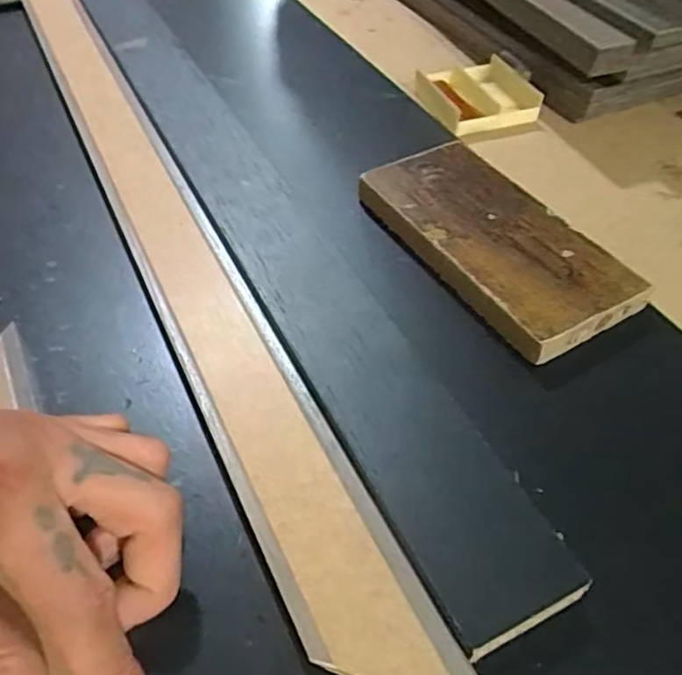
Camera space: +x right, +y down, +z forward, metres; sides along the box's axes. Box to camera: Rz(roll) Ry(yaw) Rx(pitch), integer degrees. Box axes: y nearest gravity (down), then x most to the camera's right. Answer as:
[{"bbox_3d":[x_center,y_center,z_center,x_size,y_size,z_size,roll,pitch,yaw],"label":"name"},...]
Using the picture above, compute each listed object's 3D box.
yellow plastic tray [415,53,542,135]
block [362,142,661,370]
[{"bbox_3d":[0.097,-0.177,0.450,0.068,0.018,0.076,-15,52,-16],"label":"yellow plastic tray"},{"bbox_3d":[0.079,-0.053,0.336,0.080,0.017,0.151,-25,55,-23],"label":"block"}]

